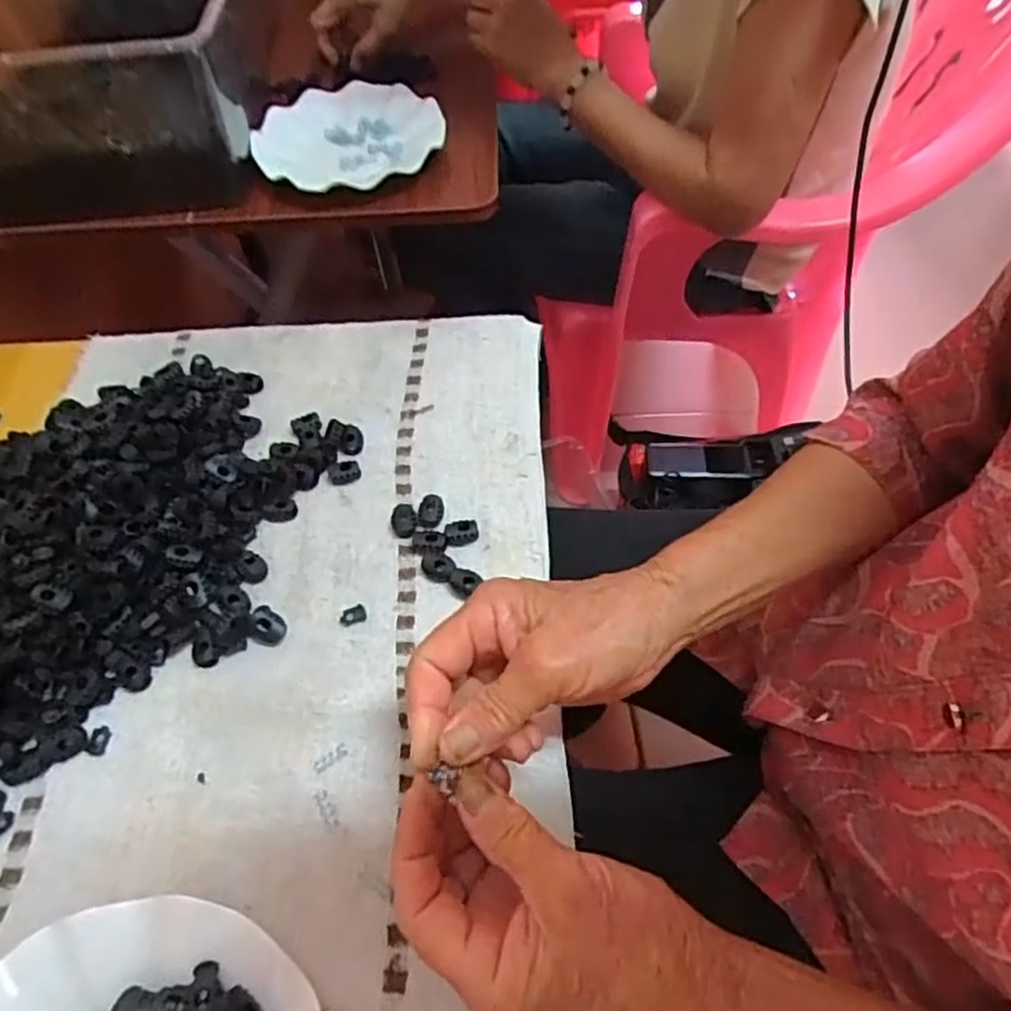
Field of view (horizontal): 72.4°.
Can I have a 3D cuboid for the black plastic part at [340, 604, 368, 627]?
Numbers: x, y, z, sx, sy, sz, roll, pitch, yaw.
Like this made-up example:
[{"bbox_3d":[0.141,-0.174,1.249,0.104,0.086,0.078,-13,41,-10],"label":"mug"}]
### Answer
[{"bbox_3d":[-0.094,0.068,0.425,0.017,0.006,0.011,-22,54,-11],"label":"black plastic part"}]

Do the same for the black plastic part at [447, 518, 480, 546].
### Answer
[{"bbox_3d":[-0.028,0.017,0.451,0.021,0.004,0.019,-6,55,-2],"label":"black plastic part"}]

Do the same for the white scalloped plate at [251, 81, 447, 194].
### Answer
[{"bbox_3d":[-0.155,-0.370,0.694,0.182,0.040,0.182,-1,55,1],"label":"white scalloped plate"}]

